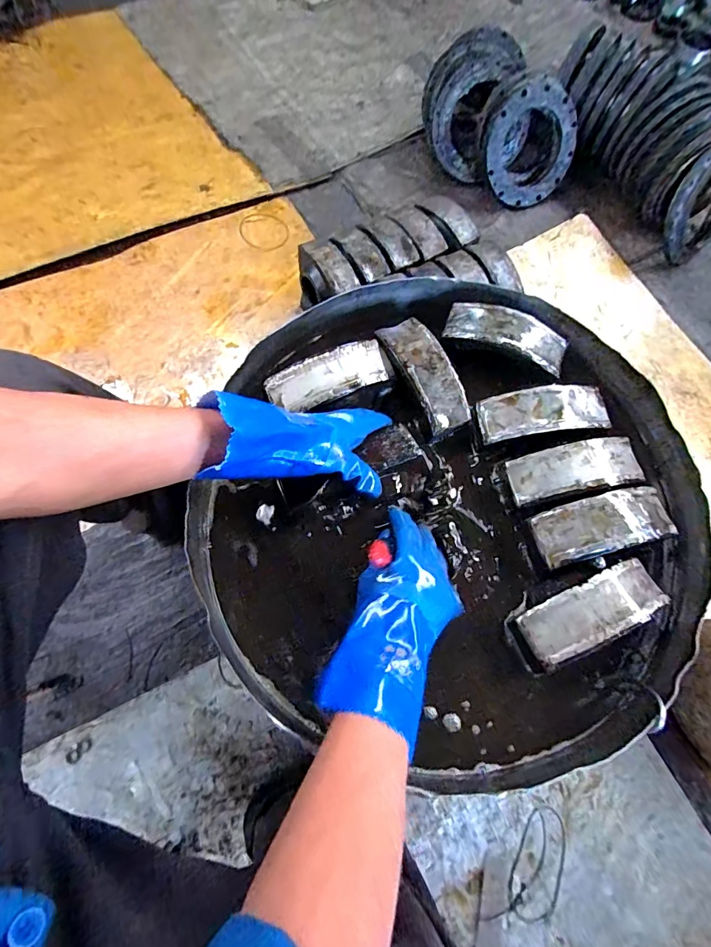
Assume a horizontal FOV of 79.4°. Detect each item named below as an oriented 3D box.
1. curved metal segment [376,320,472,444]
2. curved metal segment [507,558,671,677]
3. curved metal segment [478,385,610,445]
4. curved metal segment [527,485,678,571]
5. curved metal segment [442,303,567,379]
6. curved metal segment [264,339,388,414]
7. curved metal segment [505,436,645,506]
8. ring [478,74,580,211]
[{"bbox_3d":[0.090,-0.127,0.537,0.060,0.032,0.154,-26,74,-11],"label":"curved metal segment"},{"bbox_3d":[0.247,0.149,0.458,0.162,0.050,0.059,-24,74,-10],"label":"curved metal segment"},{"bbox_3d":[0.234,-0.077,0.530,0.158,0.024,0.060,-6,71,-5],"label":"curved metal segment"},{"bbox_3d":[0.277,0.058,0.480,0.150,0.032,0.062,-14,72,-7],"label":"curved metal segment"},{"bbox_3d":[0.199,-0.185,0.560,0.155,0.027,0.060,22,71,5],"label":"curved metal segment"},{"bbox_3d":[-0.031,-0.118,0.527,0.150,0.027,0.060,-25,74,-11],"label":"curved metal segment"},{"bbox_3d":[0.263,-0.005,0.508,0.155,0.026,0.059,-11,72,-7],"label":"curved metal segment"},{"bbox_3d":[0.461,-0.870,1.135,0.247,0.278,0.062,0,40,-4],"label":"ring"}]

